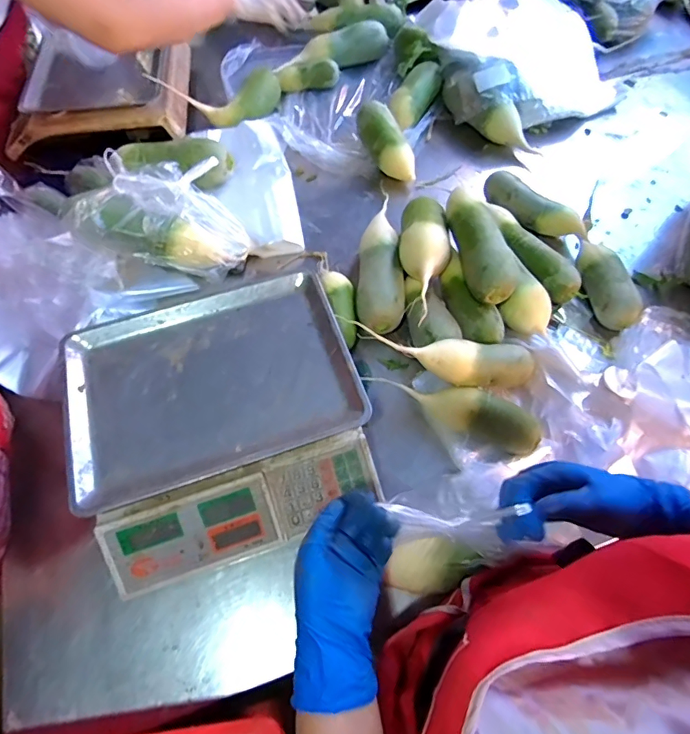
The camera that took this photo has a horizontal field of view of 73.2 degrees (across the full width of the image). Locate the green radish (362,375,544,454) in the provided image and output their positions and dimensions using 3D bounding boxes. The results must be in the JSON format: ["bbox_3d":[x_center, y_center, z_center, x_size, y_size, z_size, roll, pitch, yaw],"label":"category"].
[{"bbox_3d":[0.139,0.057,0.614,0.219,0.056,0.056,19,66,10],"label":"green radish"}]

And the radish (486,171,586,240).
[{"bbox_3d":[0.321,-0.268,0.789,0.180,0.049,0.059,33,105,7],"label":"radish"}]

